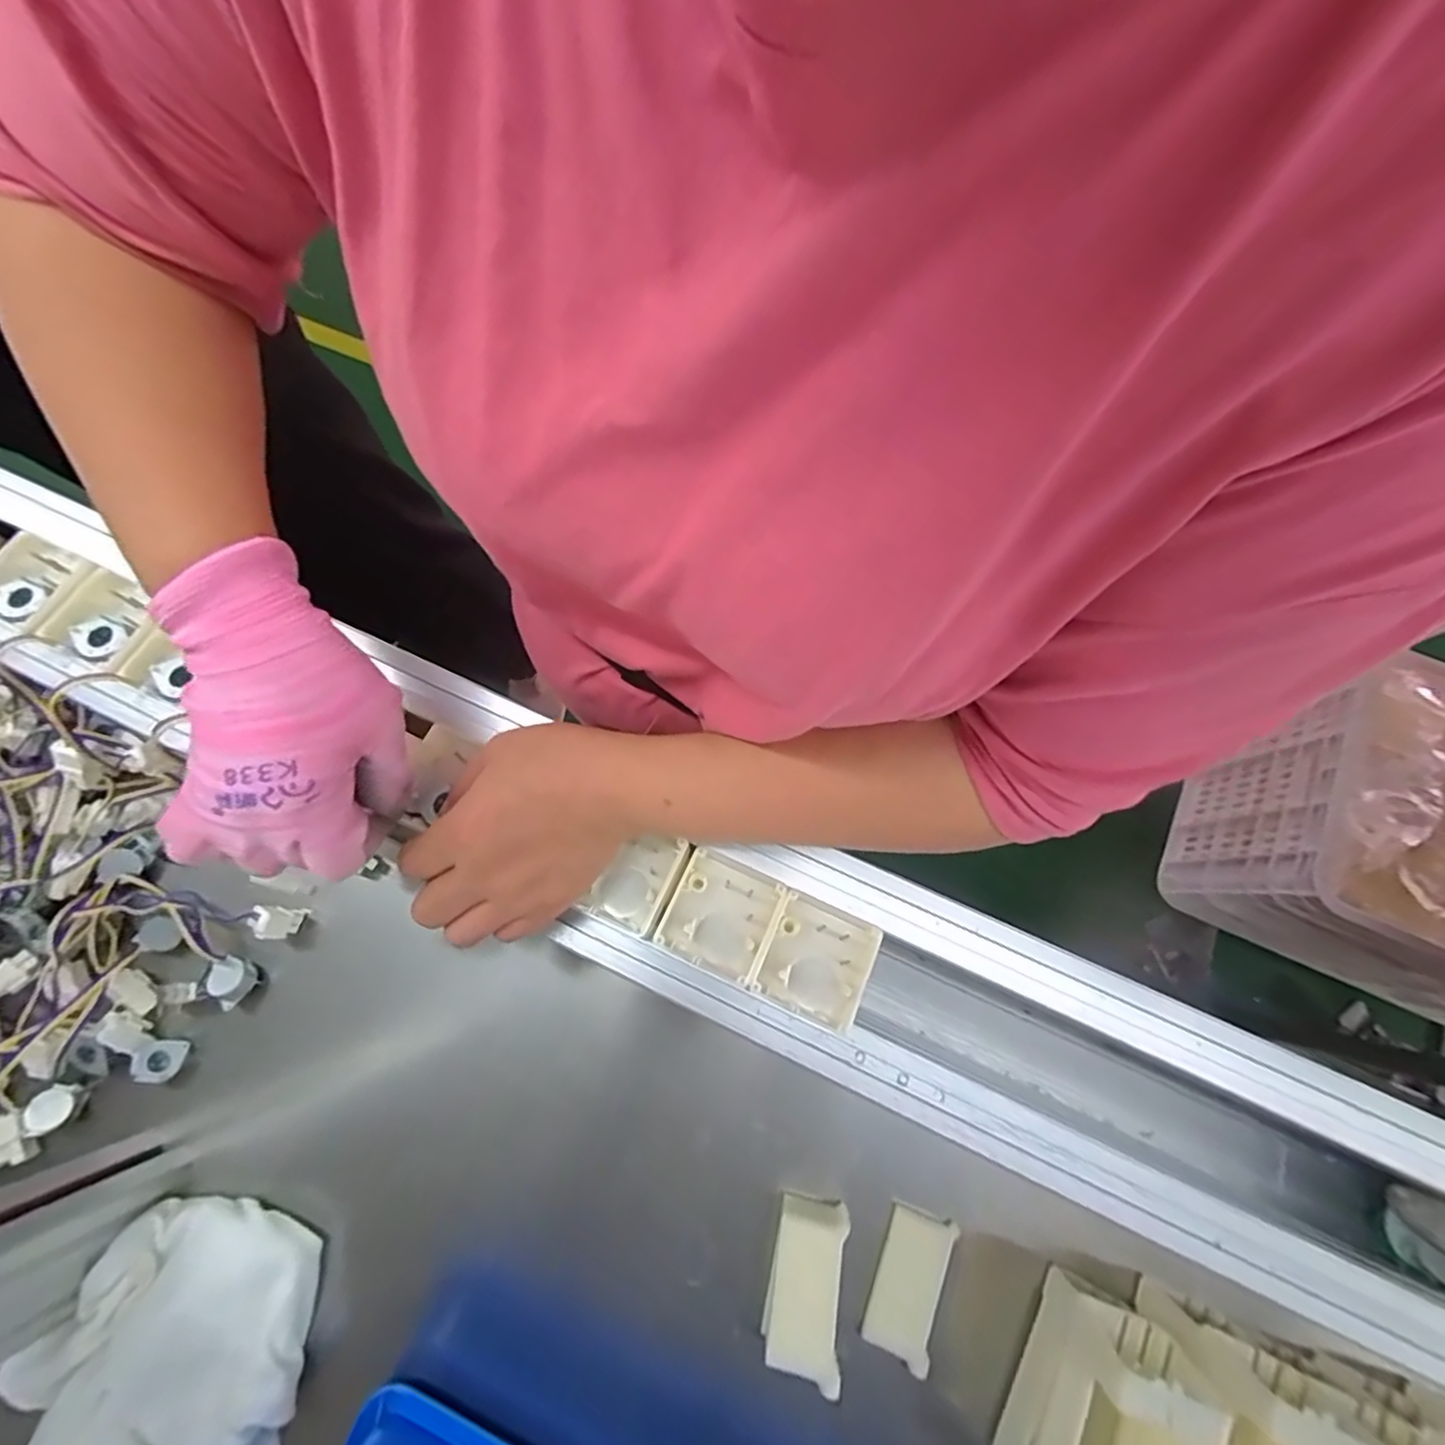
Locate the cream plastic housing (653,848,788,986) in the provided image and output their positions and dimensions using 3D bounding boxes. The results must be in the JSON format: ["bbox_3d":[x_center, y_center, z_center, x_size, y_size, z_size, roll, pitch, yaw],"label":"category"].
[{"bbox_3d":[-0.001,0.094,0.322,0.049,0.016,0.050,25,77,8],"label":"cream plastic housing"}]

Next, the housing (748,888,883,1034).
[{"bbox_3d":[0.045,0.114,0.318,0.049,0.022,0.050,24,76,7],"label":"housing"}]

